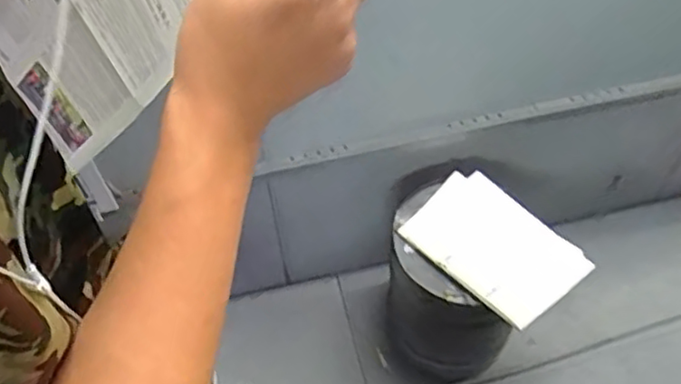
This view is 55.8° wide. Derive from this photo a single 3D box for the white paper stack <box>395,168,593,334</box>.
[{"bbox_3d":[0.267,0.089,1.125,0.197,0.030,0.287,-37,61,-23],"label":"white paper stack"}]

